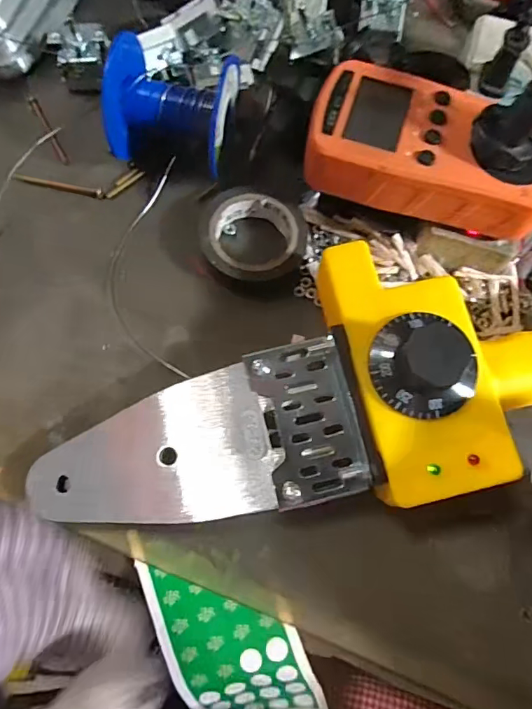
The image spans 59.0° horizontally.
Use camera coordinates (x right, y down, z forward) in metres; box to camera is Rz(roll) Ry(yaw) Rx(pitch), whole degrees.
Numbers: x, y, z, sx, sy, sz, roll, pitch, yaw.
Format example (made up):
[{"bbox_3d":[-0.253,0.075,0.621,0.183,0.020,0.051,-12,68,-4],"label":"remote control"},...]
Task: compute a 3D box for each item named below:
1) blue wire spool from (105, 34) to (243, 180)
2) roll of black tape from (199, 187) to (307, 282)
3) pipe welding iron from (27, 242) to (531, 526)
[{"bbox_3d":[-0.053,-0.142,0.275,0.069,0.057,0.063,13,72,2],"label":"blue wire spool"},{"bbox_3d":[-0.007,-0.069,0.276,0.060,0.017,0.057,1,72,-2],"label":"roll of black tape"},{"bbox_3d":[0.039,0.012,0.224,0.293,0.057,0.114,-5,72,-4],"label":"pipe welding iron"}]

